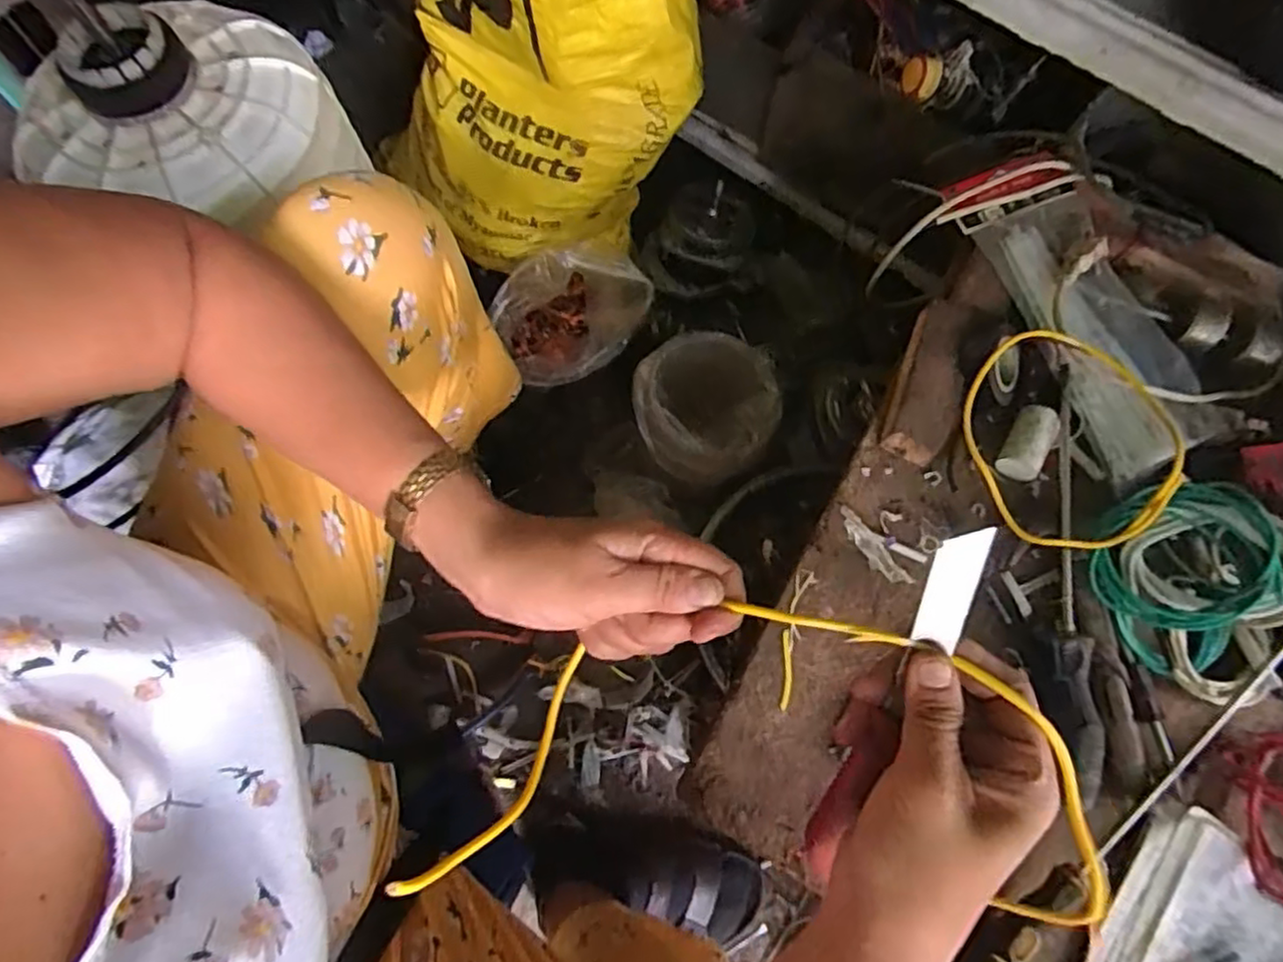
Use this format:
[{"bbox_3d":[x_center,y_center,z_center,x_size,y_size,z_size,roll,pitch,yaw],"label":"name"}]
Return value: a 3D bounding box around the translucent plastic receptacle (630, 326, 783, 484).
[{"bbox_3d":[0.070,-0.074,0.740,0.147,0.108,0.158,-10,73,-4],"label":"translucent plastic receptacle"}]

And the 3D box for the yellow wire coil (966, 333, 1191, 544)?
[{"bbox_3d":[0.313,-0.034,0.488,0.134,0.053,0.157,-18,74,-6],"label":"yellow wire coil"}]

